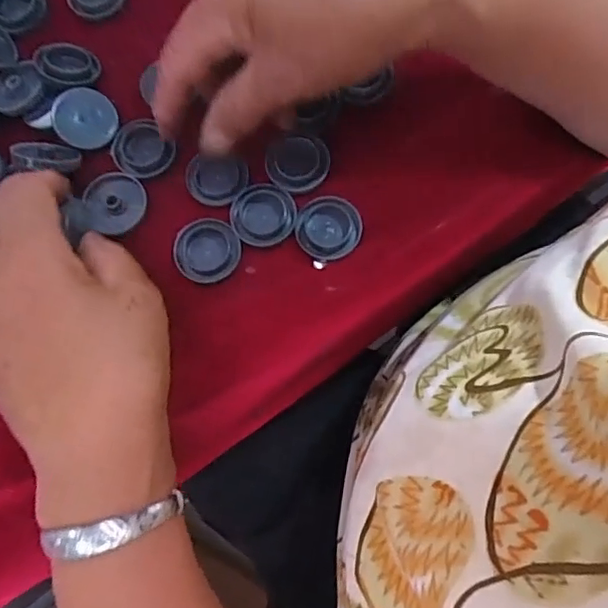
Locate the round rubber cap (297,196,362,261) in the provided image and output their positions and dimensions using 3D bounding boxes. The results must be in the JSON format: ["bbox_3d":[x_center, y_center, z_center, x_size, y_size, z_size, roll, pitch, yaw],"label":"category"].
[{"bbox_3d":[0.013,-0.039,0.290,0.033,0.004,0.033,0,77,1],"label":"round rubber cap"}]

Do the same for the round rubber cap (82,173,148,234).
[{"bbox_3d":[-0.099,-0.054,0.298,0.030,0.004,0.033,4,75,-16],"label":"round rubber cap"}]

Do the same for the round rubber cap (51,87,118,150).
[{"bbox_3d":[-0.119,-0.100,0.307,0.032,0.004,0.032,2,84,-18],"label":"round rubber cap"}]

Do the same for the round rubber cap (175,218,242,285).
[{"bbox_3d":[-0.050,-0.028,0.289,0.033,0.004,0.033,0,77,1],"label":"round rubber cap"}]

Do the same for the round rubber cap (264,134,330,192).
[{"bbox_3d":[-0.003,-0.074,0.296,0.032,0.007,0.027,-18,77,-3],"label":"round rubber cap"}]

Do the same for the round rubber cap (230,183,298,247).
[{"bbox_3d":[-0.021,-0.046,0.292,0.033,0.004,0.032,0,77,1],"label":"round rubber cap"}]

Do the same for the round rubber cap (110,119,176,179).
[{"bbox_3d":[-0.088,-0.083,0.303,0.029,0.006,0.033,-42,80,-8],"label":"round rubber cap"}]

